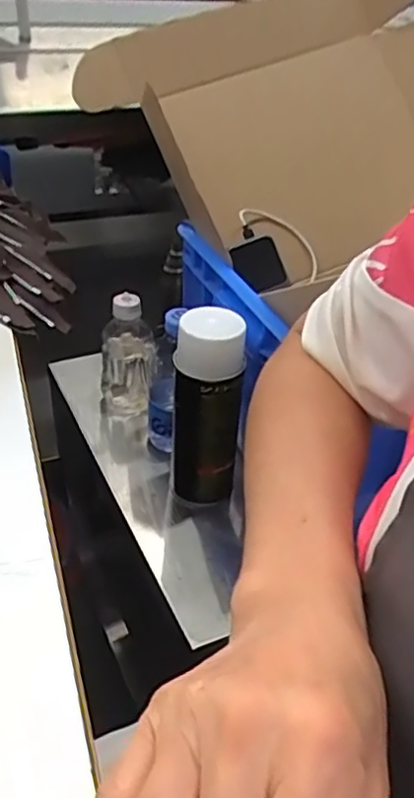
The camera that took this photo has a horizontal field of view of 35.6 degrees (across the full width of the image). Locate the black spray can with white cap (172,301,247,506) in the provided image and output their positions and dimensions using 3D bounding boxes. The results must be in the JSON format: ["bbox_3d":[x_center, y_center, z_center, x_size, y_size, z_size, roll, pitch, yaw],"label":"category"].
[{"bbox_3d":[-0.002,0.017,0.625,0.062,0.204,0.053,-3,36,-9],"label":"black spray can with white cap"}]

